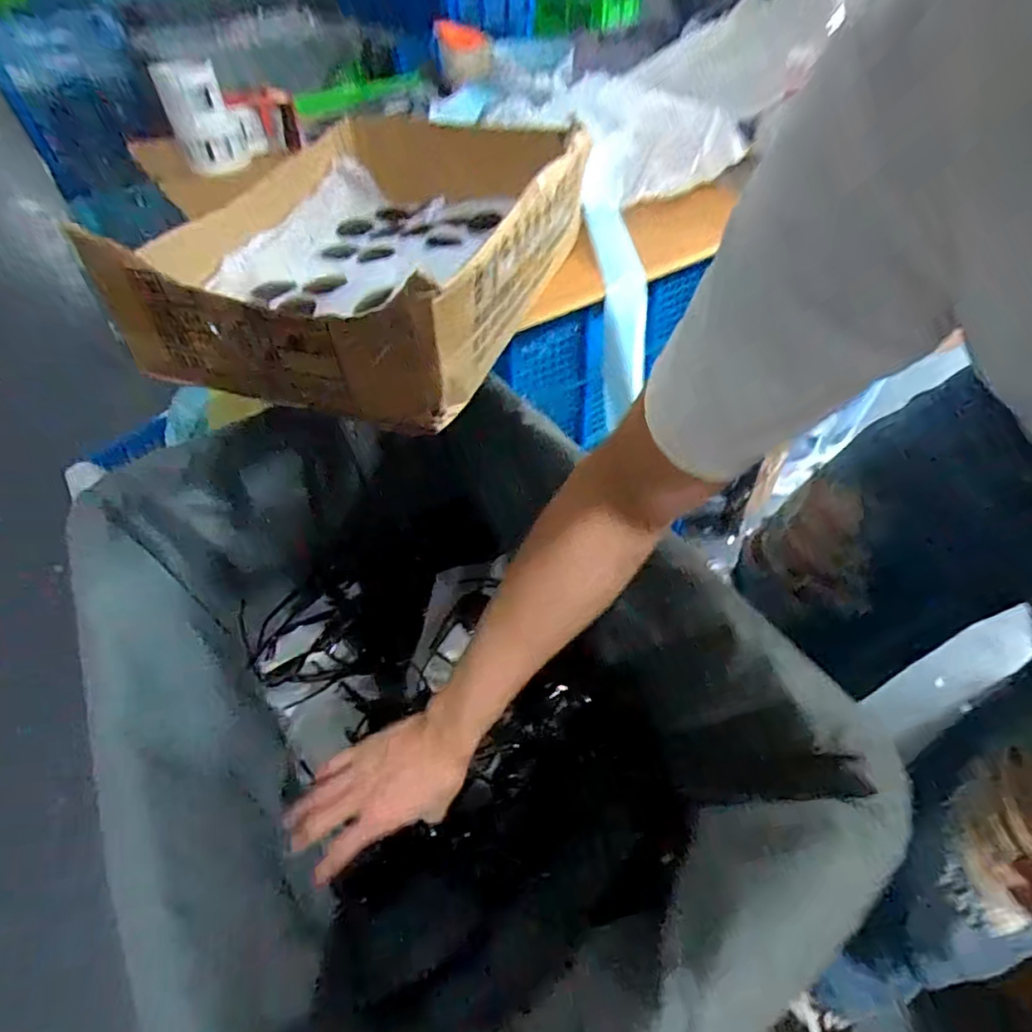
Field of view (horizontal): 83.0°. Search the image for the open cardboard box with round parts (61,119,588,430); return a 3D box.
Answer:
[{"bbox_3d":[-0.126,-0.324,0.632,0.344,0.119,0.567,13,51,15],"label":"open cardboard box with round parts"}]

